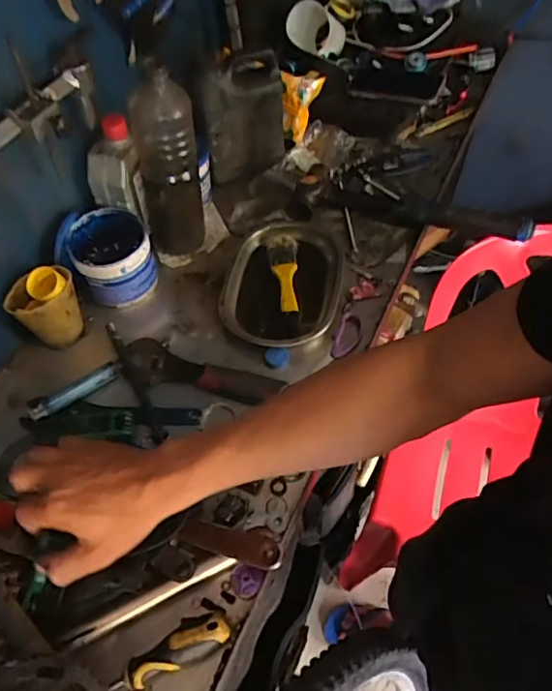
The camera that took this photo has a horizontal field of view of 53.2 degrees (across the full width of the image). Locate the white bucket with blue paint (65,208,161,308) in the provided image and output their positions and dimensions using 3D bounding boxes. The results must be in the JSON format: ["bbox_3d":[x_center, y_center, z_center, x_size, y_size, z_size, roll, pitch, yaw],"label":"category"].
[{"bbox_3d":[-0.218,-0.117,0.745,0.099,0.085,0.103,-1,56,2],"label":"white bucket with blue paint"}]

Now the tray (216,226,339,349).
[{"bbox_3d":[0.009,-0.074,0.786,0.154,0.071,0.219,5,57,6],"label":"tray"}]

